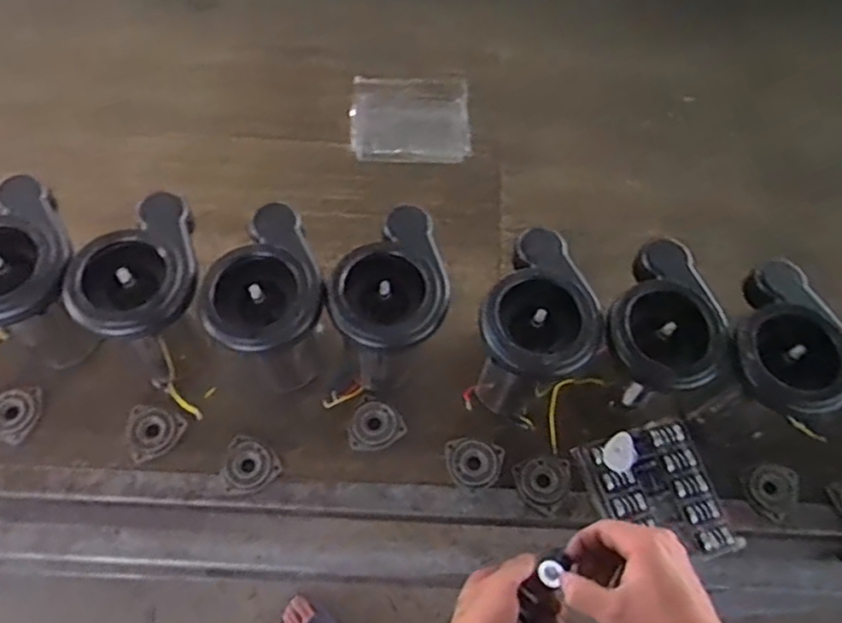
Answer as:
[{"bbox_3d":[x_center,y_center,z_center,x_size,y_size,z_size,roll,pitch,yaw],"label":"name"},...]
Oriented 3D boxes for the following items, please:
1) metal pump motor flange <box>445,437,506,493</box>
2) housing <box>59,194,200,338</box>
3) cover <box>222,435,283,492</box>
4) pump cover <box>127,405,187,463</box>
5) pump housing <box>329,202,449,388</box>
[{"bbox_3d":[0.066,0.178,0.776,0.067,0.011,0.060,-10,65,-8],"label":"metal pump motor flange"},{"bbox_3d":[-0.297,-0.048,0.690,0.125,0.048,0.159,-12,66,-9],"label":"housing"},{"bbox_3d":[-0.200,0.178,0.766,0.058,0.018,0.066,-34,71,-17],"label":"cover"},{"bbox_3d":[-0.319,0.141,0.775,0.066,0.011,0.063,30,67,11],"label":"pump cover"},{"bbox_3d":[-0.038,-0.006,0.752,0.122,0.190,0.148,-12,66,-9],"label":"pump housing"}]

